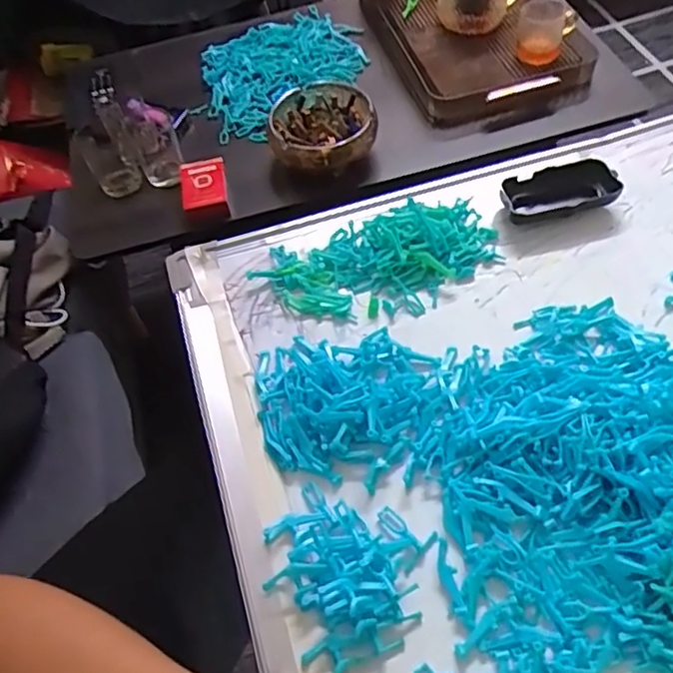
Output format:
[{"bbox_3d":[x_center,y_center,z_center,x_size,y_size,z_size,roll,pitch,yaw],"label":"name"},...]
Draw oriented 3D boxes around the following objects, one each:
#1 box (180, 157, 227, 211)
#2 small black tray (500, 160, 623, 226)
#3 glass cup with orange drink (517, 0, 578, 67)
[{"bbox_3d":[-0.181,-0.208,0.852,0.061,0.019,0.093,-11,56,-3],"label":"box"},{"bbox_3d":[0.210,-0.141,0.607,0.115,0.027,0.055,-11,56,-3],"label":"small black tray"},{"bbox_3d":[0.282,-0.419,0.863,0.069,0.054,0.054,32,66,25],"label":"glass cup with orange drink"}]

